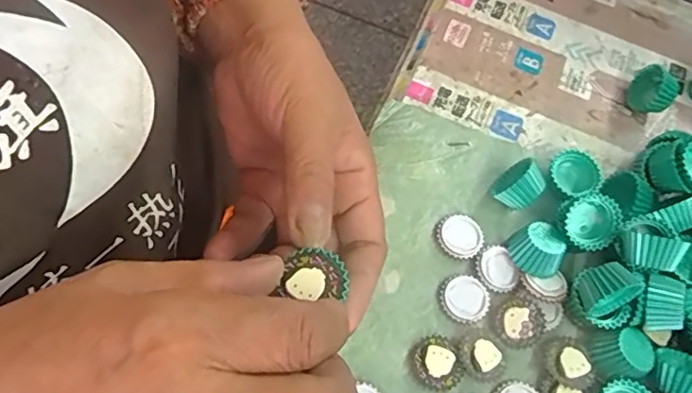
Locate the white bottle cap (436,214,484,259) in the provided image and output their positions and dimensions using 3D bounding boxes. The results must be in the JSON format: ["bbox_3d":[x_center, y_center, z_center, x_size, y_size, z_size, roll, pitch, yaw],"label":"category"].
[{"bbox_3d":[0.068,0.023,0.342,0.026,0.005,0.027,2,65,-5],"label":"white bottle cap"}]

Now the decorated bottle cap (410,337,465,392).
[{"bbox_3d":[0.049,0.090,0.308,0.026,0.006,0.027,2,65,-5],"label":"decorated bottle cap"}]

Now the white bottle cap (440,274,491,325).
[{"bbox_3d":[0.068,0.057,0.325,0.027,0.004,0.027,2,65,-5],"label":"white bottle cap"}]

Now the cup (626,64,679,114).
[{"bbox_3d":[0.208,-0.073,0.390,0.031,0.025,0.023,40,67,13],"label":"cup"}]

